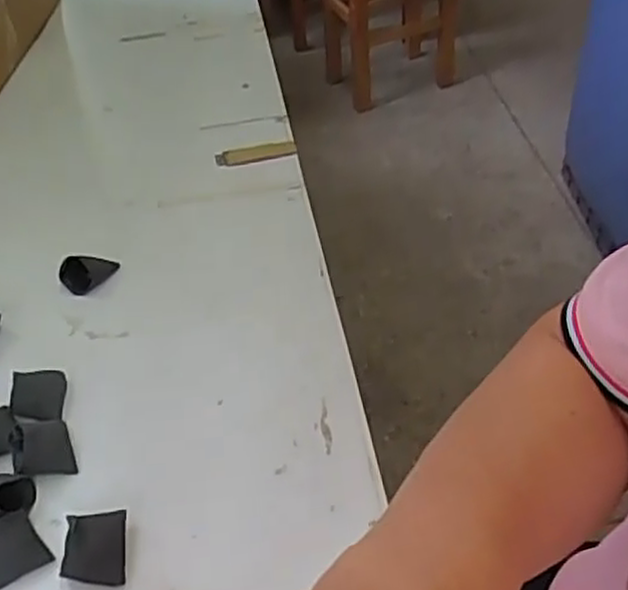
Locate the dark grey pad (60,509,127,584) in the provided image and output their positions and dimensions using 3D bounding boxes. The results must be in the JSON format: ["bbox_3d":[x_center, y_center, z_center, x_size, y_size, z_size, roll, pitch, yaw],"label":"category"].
[{"bbox_3d":[-0.126,0.145,0.436,0.032,0.020,0.040,-6,45,-2],"label":"dark grey pad"}]

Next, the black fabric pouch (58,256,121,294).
[{"bbox_3d":[-0.178,-0.019,0.601,0.045,0.025,0.022,-25,49,-20],"label":"black fabric pouch"}]

